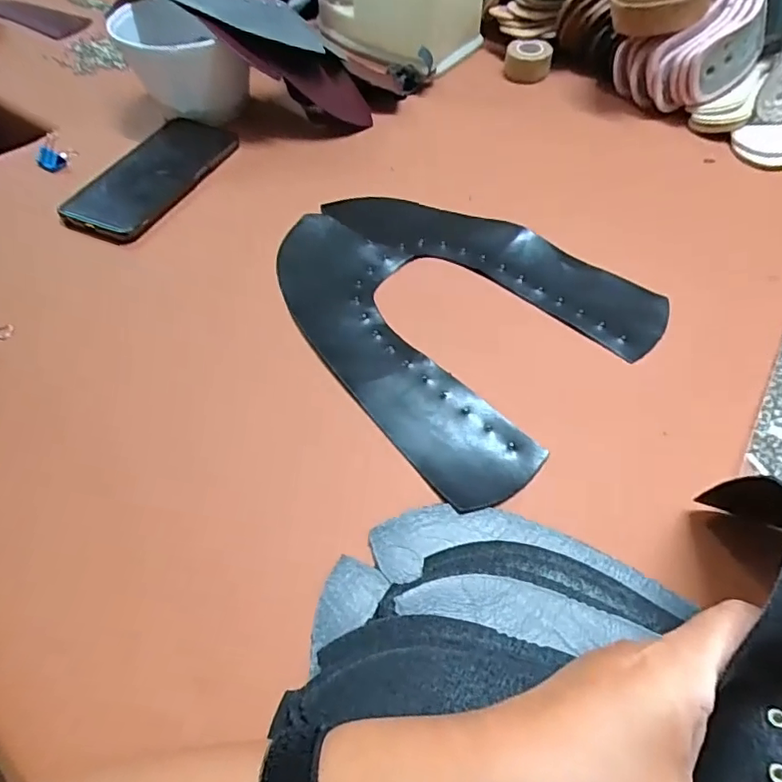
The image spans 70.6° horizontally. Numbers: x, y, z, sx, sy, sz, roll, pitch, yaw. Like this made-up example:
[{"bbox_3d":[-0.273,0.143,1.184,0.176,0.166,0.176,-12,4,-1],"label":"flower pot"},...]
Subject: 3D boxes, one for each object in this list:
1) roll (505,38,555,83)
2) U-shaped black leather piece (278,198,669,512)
[{"bbox_3d":[0.152,-0.366,0.612,0.050,0.029,0.050,0,54,0],"label":"roll"},{"bbox_3d":[0.044,-0.075,0.417,0.225,0.005,0.285,-33,61,-21],"label":"U-shaped black leather piece"}]

